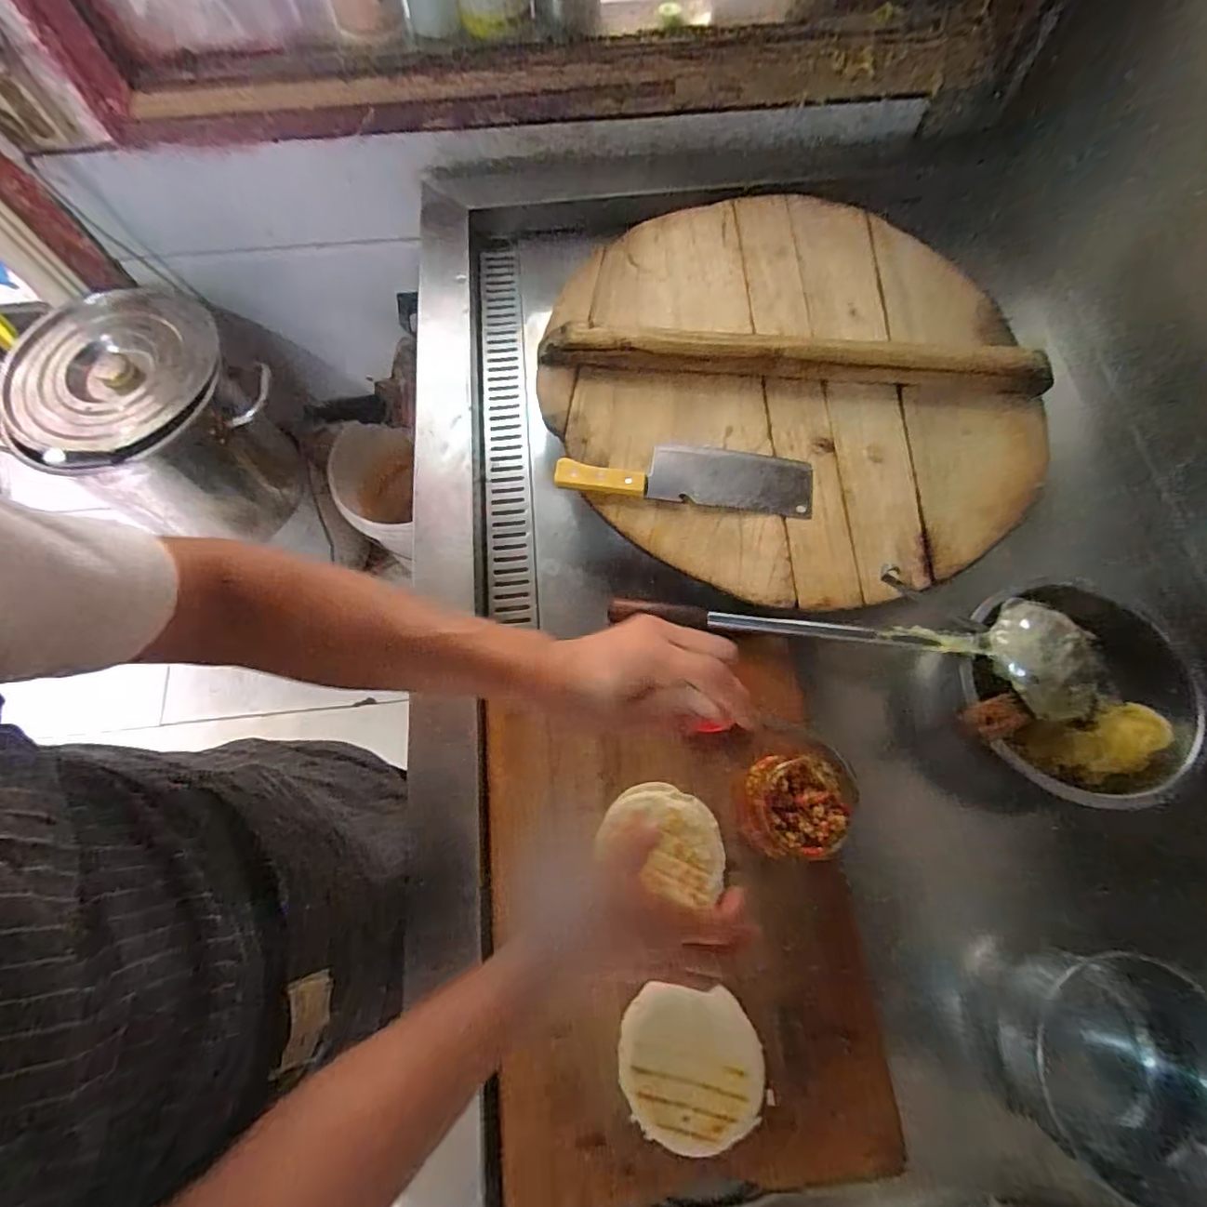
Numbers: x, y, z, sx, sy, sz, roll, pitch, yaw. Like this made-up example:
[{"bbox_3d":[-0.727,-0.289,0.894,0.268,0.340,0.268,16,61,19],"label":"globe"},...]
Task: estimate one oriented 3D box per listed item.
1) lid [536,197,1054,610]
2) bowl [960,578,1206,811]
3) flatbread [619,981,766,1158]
[{"bbox_3d":[0.201,-0.255,0.639,0.511,0.063,0.523,0,71,1],"label":"lid"},{"bbox_3d":[0.429,0.079,0.540,0.203,0.094,0.205,0,71,1],"label":"bowl"},{"bbox_3d":[0.069,0.365,0.450,0.111,0.017,0.101,6,59,-4],"label":"flatbread"}]

